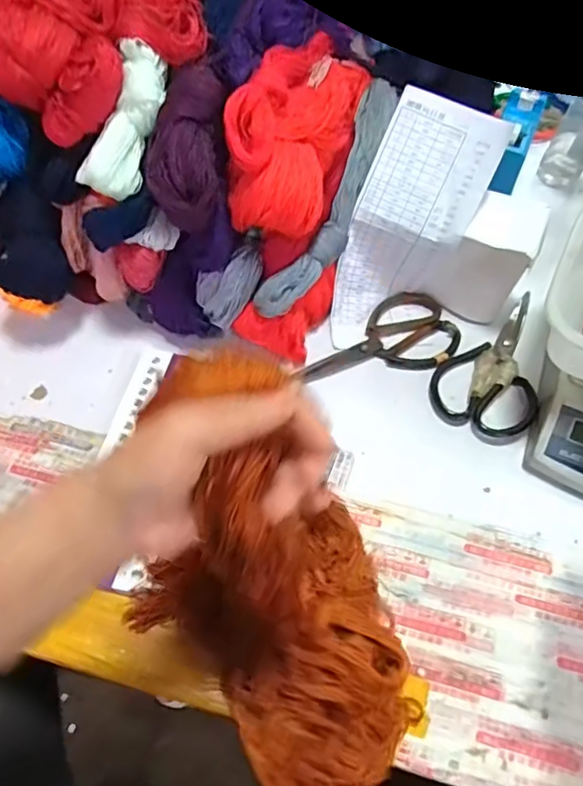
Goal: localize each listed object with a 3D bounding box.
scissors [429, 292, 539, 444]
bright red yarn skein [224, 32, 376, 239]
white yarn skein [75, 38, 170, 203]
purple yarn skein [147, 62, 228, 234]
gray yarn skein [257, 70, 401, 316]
[{"bbox_3d":[0.231,-0.037,0.637,0.108,0.013,0.203,27,60,12],"label":"scissors"},{"bbox_3d":[0.007,-0.266,0.561,0.093,0.100,0.247,16,58,5],"label":"bright red yarn skein"},{"bbox_3d":[-0.146,-0.243,0.518,0.050,0.032,0.132,21,95,8],"label":"white yarn skein"},{"bbox_3d":[-0.092,-0.221,0.509,0.065,0.046,0.147,5,89,-2],"label":"purple yarn skein"},{"bbox_3d":[0.048,-0.204,0.606,0.052,0.053,0.298,25,80,11],"label":"gray yarn skein"}]

